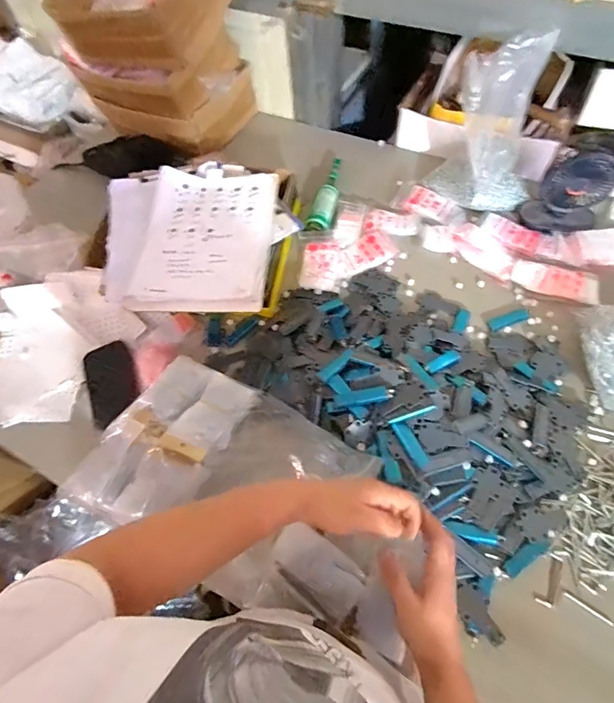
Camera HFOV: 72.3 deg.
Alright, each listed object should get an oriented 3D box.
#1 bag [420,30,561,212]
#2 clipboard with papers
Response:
[{"bbox_3d":[0.347,-0.401,0.782,0.182,0.267,0.110,0,60,4],"label":"bag"},{"bbox_3d":[-0.201,-0.216,0.752,0.333,0.027,0.322,5,64,2],"label":"clipboard with papers"}]

